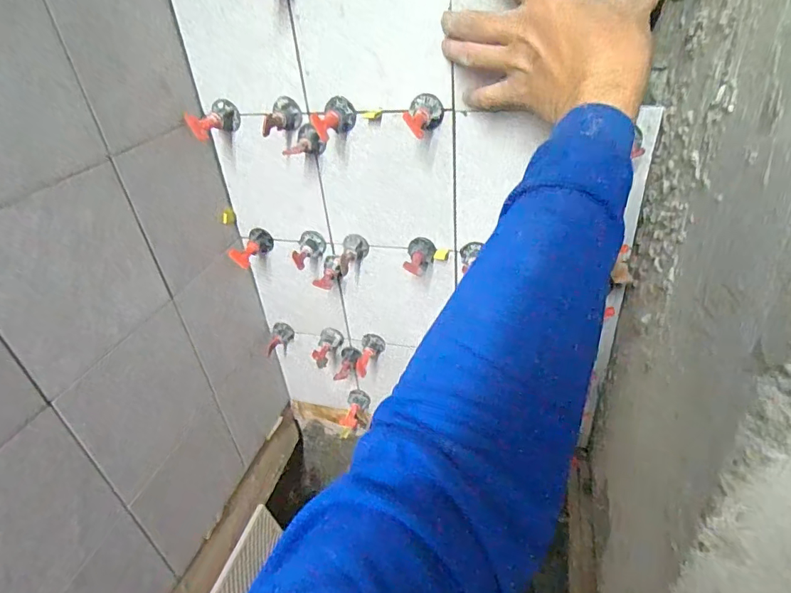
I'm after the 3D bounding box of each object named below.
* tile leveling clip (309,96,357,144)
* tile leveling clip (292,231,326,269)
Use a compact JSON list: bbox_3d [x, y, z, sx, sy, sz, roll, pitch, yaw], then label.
[{"bbox_3d":[-0.058,-0.169,0.445,0.028,0.032,0.047,4,35,14],"label":"tile leveling clip"},{"bbox_3d":[-0.105,-0.052,0.550,0.028,0.030,0.049,10,50,22],"label":"tile leveling clip"}]

